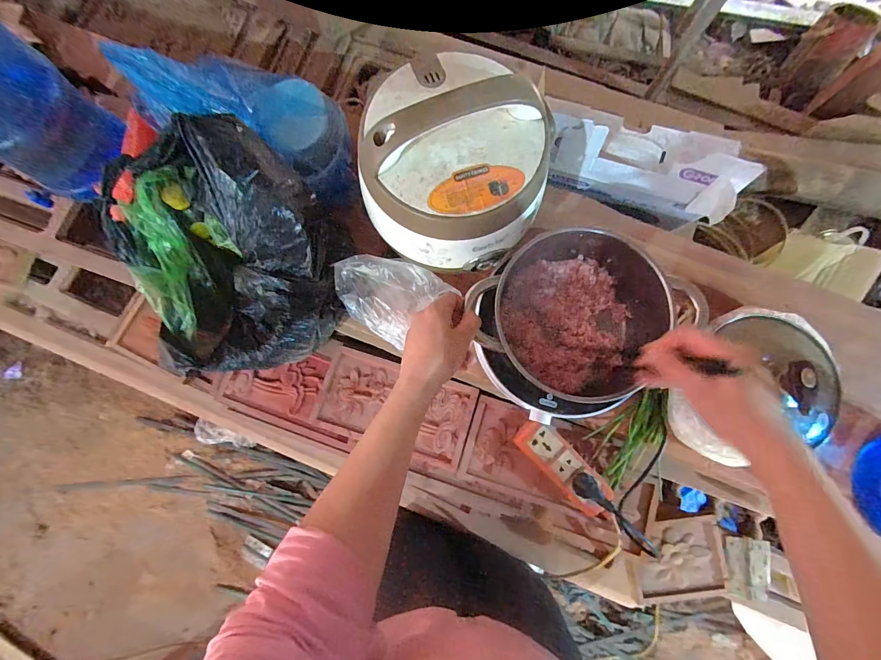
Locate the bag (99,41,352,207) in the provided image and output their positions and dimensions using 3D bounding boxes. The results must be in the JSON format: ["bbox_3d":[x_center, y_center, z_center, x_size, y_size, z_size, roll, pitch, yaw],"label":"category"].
[{"bbox_3d":[-0.291,-0.315,0.550,0.335,0.078,0.155,16,81,-22],"label":"bag"}]

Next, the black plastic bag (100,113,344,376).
[{"bbox_3d":[-0.271,-0.087,0.511,0.244,0.213,0.263,-16,81,-2],"label":"black plastic bag"}]

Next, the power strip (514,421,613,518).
[{"bbox_3d":[0.192,0.213,0.571,0.057,0.026,0.176,-43,83,-5],"label":"power strip"}]

